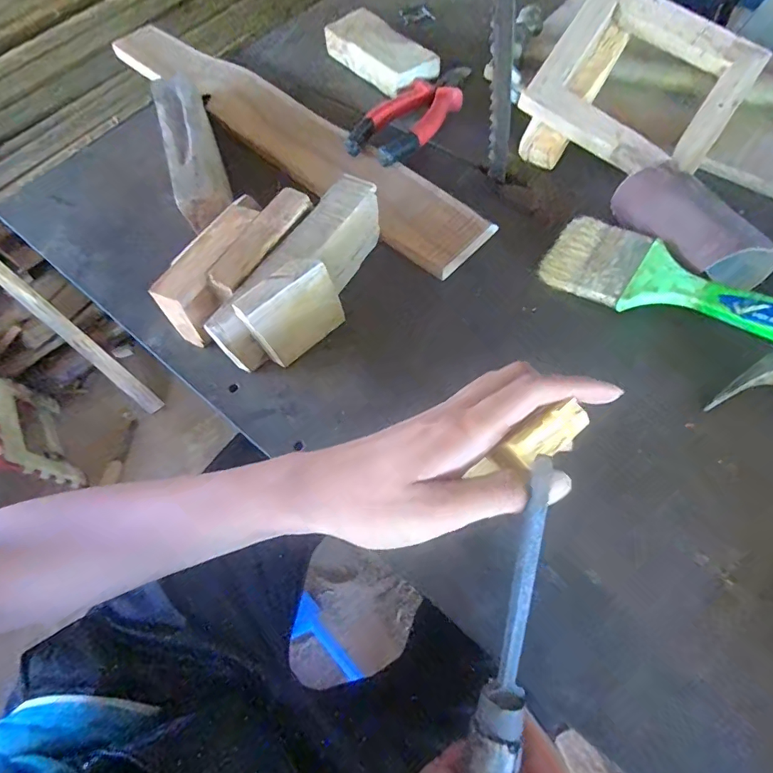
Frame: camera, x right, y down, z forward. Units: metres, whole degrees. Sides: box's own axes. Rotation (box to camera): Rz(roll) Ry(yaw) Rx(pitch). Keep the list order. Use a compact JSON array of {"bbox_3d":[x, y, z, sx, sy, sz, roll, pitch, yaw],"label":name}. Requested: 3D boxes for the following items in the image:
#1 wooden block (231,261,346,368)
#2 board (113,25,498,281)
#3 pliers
[{"bbox_3d":[-0.066,-0.052,0.335,0.020,0.068,0.068,40,71,22],"label":"wooden block"},{"bbox_3d":[-0.112,-0.264,0.482,0.511,0.029,0.082,39,71,22],"label":"board"},{"bbox_3d":[0.030,-0.271,0.461,0.059,0.021,0.180,27,67,17],"label":"pliers"}]

